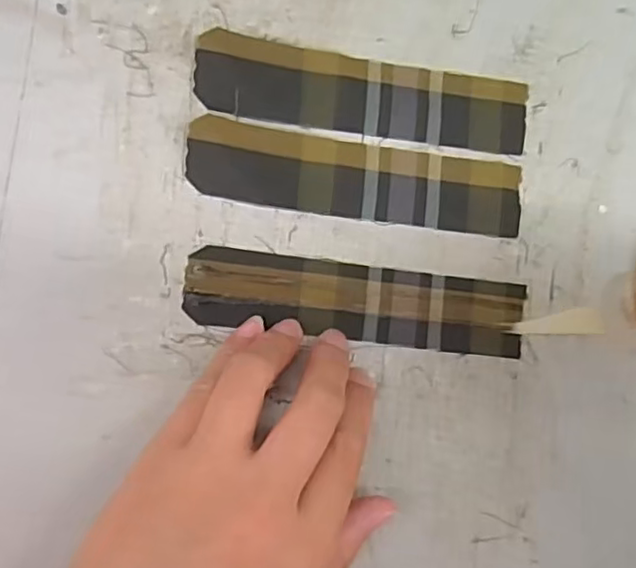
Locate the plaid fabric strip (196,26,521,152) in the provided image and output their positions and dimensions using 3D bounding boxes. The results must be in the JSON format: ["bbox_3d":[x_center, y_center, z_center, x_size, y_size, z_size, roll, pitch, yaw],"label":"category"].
[{"bbox_3d":[0.022,-0.079,0.277,0.139,0.008,0.032,5,88,-8],"label":"plaid fabric strip"}]

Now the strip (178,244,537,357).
[{"bbox_3d":[0.018,0.008,0.277,0.141,0.004,0.031,8,87,-8],"label":"strip"}]

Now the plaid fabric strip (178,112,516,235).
[{"bbox_3d":[0.018,-0.043,0.277,0.139,0.005,0.031,7,90,-10],"label":"plaid fabric strip"}]

